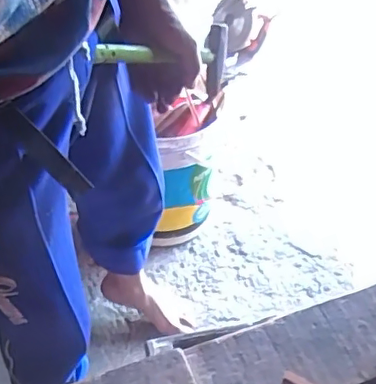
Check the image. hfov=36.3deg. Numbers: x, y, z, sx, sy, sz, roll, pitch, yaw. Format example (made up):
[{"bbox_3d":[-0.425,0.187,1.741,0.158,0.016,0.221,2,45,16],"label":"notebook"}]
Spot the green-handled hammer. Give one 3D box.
[{"bbox_3d":[-0.030,-0.160,0.697,0.220,0.093,0.032,-12,41,-46],"label":"green-handled hammer"}]

